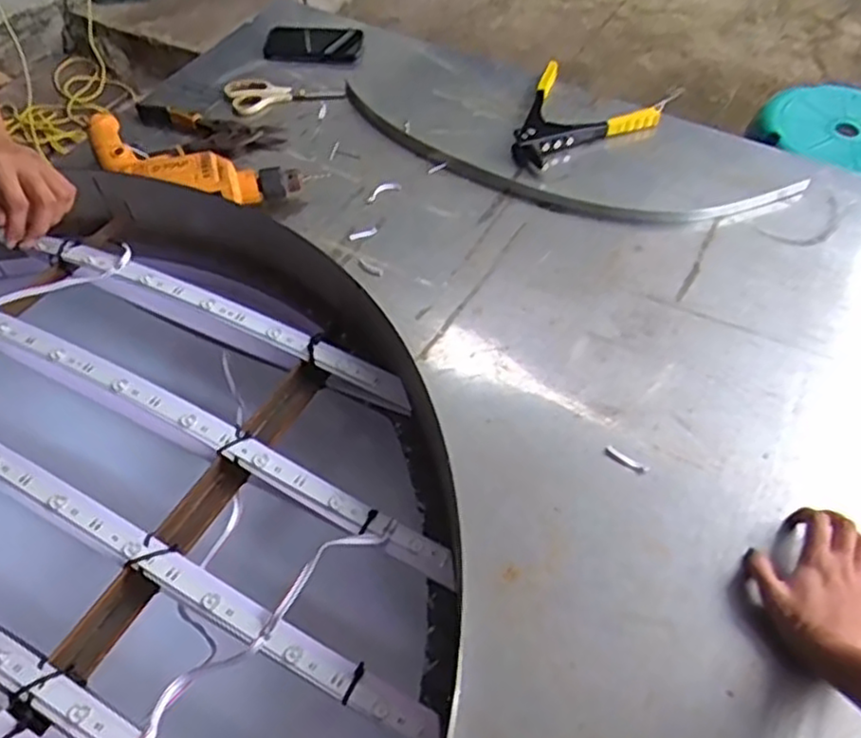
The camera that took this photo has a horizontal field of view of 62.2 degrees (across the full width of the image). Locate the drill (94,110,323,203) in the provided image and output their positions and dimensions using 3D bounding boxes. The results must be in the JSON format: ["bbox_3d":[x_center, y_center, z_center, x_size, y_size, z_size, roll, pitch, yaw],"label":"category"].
[{"bbox_3d":[-0.338,-0.269,0.989,0.324,0.072,0.098,13,53,10],"label":"drill"}]

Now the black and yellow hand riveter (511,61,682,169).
[{"bbox_3d":[0.251,-0.384,1.102,0.213,0.046,0.282,12,53,9],"label":"black and yellow hand riveter"}]

